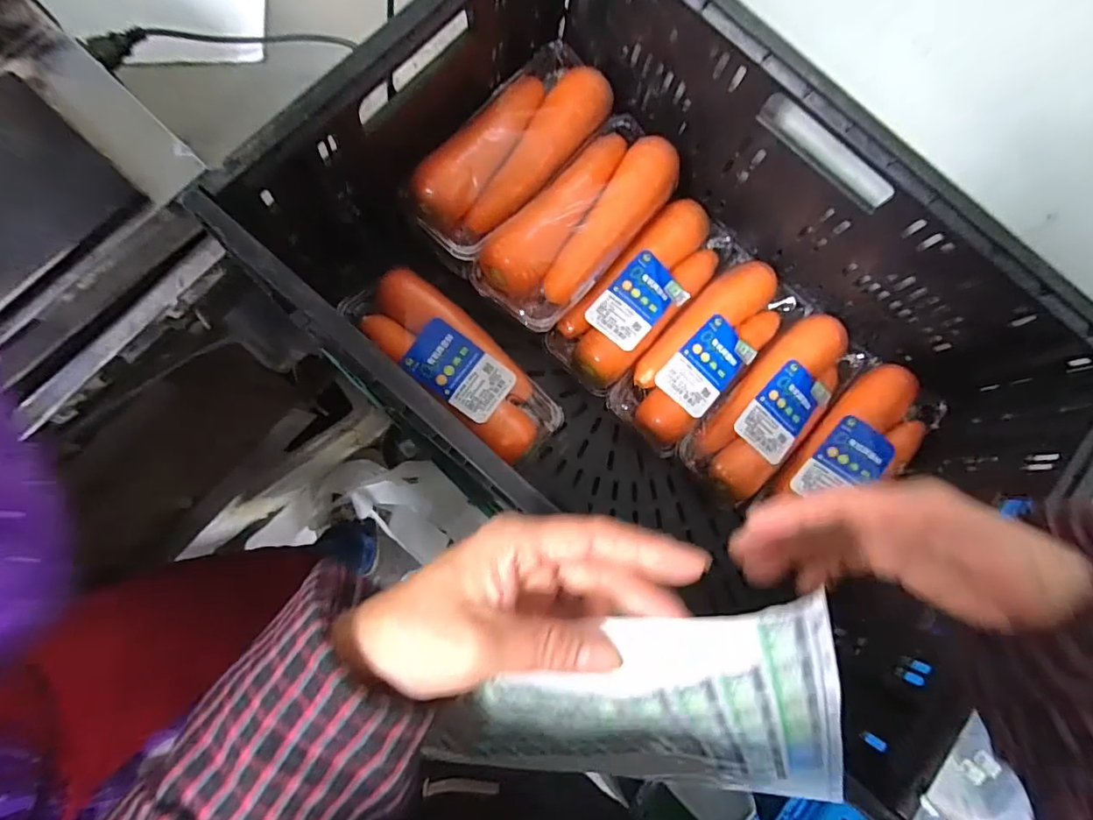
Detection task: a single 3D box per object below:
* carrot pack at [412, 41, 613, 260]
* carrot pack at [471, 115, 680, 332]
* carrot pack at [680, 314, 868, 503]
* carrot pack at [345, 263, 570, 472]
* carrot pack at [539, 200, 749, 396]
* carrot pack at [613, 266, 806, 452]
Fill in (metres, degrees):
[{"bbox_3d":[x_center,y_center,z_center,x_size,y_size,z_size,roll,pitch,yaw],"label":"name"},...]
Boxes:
[{"bbox_3d":[-0.033,-0.255,0.513,0.093,0.056,0.234,38,81,1],"label":"carrot pack"},{"bbox_3d":[0.034,-0.180,0.512,0.095,0.068,0.232,41,81,1],"label":"carrot pack"},{"bbox_3d":[0.241,-0.005,0.559,0.224,0.045,0.093,-42,88,-9],"label":"carrot pack"},{"bbox_3d":[-0.084,-0.043,0.526,0.221,0.064,0.080,43,81,2],"label":"carrot pack"},{"bbox_3d":[0.103,-0.124,0.563,0.223,0.052,0.095,-44,88,-9],"label":"carrot pack"},{"bbox_3d":[0.168,-0.059,0.562,0.227,0.053,0.097,-44,88,-9],"label":"carrot pack"}]

